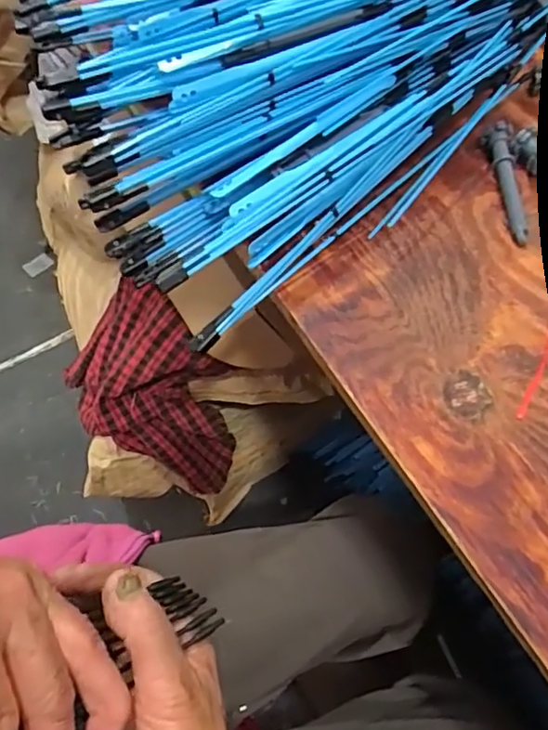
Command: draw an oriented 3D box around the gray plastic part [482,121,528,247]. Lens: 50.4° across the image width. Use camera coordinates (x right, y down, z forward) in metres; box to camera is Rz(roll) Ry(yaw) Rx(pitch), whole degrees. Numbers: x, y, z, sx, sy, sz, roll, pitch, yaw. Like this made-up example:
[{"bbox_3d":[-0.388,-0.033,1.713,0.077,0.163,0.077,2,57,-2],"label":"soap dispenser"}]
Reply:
[{"bbox_3d":[0.162,-0.124,0.396,0.016,0.019,0.092,-4,63,-2],"label":"gray plastic part"}]

